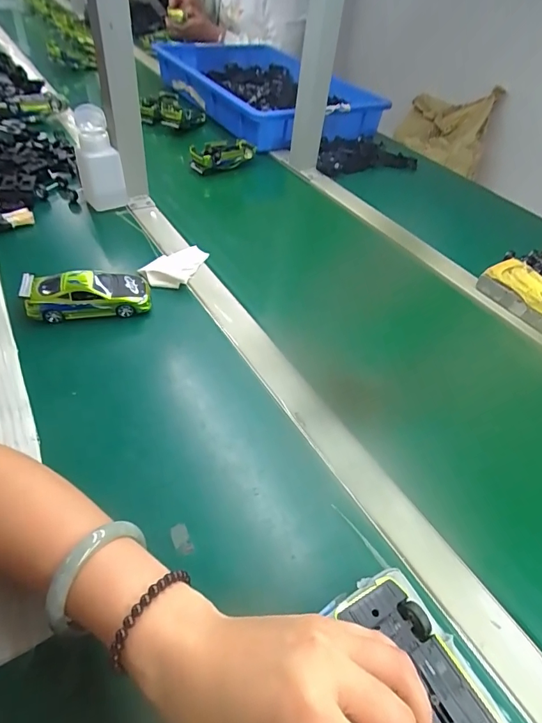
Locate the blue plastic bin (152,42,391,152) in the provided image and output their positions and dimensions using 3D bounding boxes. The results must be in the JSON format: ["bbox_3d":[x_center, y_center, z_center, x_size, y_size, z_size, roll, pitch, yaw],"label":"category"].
[{"bbox_3d":[-0.025,-0.681,1.037,0.376,0.116,0.629,-22,54,-24],"label":"blue plastic bin"}]

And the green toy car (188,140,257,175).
[{"bbox_3d":[-0.092,-0.392,0.798,0.143,0.056,0.046,-32,59,-32],"label":"green toy car"}]

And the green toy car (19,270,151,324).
[{"bbox_3d":[-0.209,-0.077,0.480,0.129,0.050,0.047,-6,48,-13],"label":"green toy car"}]

